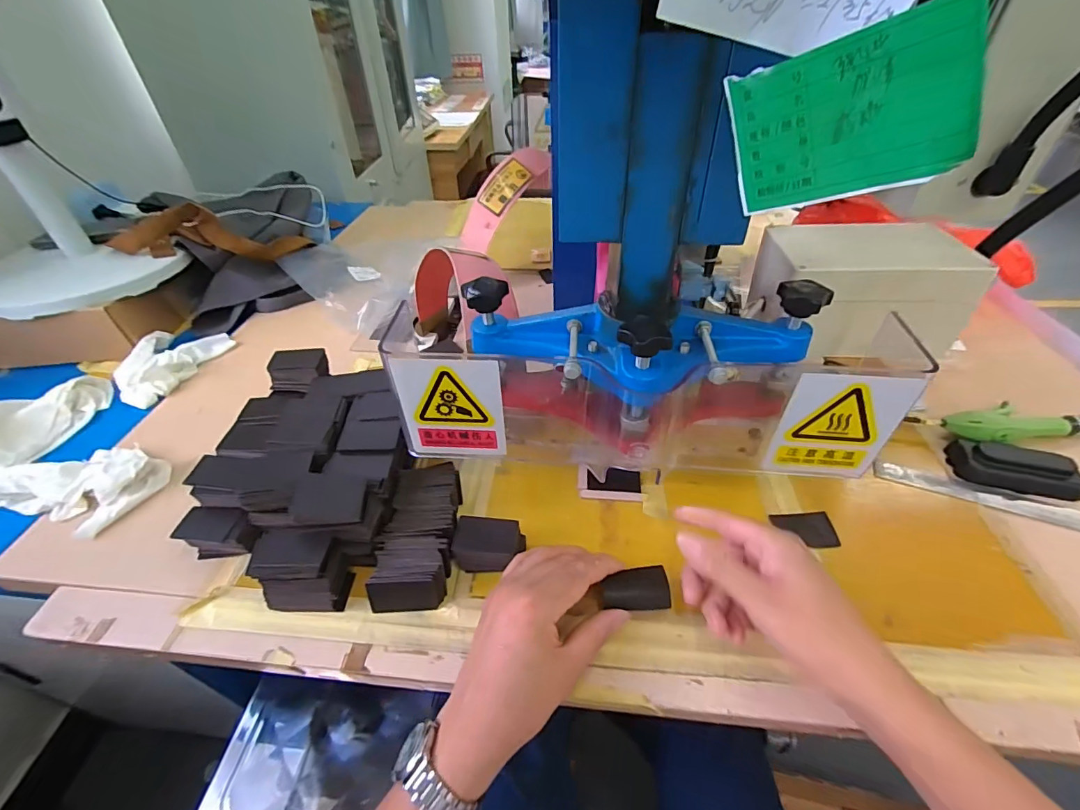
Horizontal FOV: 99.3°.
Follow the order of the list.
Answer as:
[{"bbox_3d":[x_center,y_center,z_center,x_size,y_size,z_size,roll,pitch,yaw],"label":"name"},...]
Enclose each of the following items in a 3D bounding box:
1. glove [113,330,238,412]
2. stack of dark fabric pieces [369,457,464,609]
[{"bbox_3d":[-0.535,-0.062,0.649,0.097,0.032,0.157,7,43,10],"label":"glove"},{"bbox_3d":[-0.110,0.114,0.424,0.064,0.042,0.132,-2,42,0],"label":"stack of dark fabric pieces"}]

